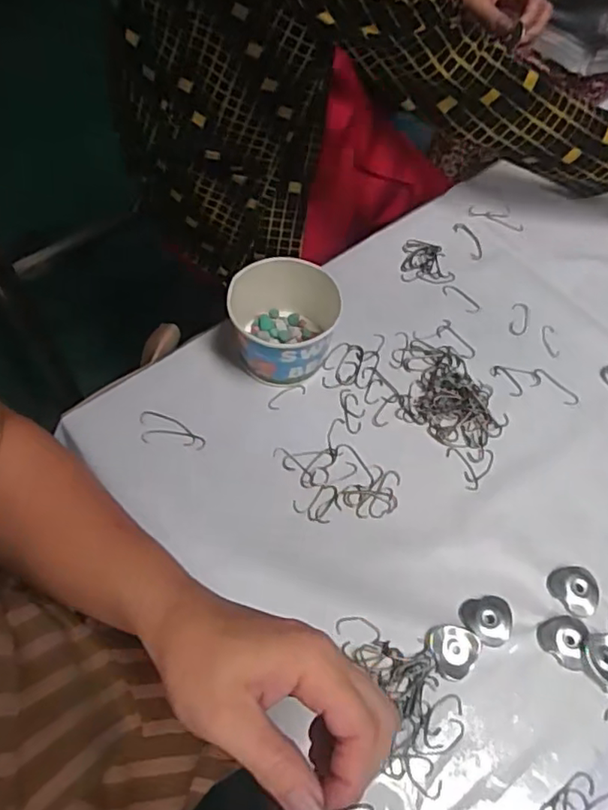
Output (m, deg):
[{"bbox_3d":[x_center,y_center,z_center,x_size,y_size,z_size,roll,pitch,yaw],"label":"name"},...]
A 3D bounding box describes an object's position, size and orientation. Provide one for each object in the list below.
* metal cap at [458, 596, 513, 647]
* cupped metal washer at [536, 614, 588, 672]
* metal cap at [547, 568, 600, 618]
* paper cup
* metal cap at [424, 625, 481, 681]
[{"bbox_3d":[0.135,0.156,0.444,0.038,0.004,0.035,1,59,-1],"label":"metal cap"},{"bbox_3d":[0.188,0.171,0.439,0.033,0.005,0.034,15,60,8],"label":"cupped metal washer"},{"bbox_3d":[0.208,0.140,0.460,0.034,0.005,0.037,1,59,-1],"label":"metal cap"},{"bbox_3d":[-0.018,-0.068,0.530,0.088,0.081,0.082,1,59,-1],"label":"paper cup"},{"bbox_3d":[0.108,0.174,0.431,0.036,0.007,0.035,1,59,-1],"label":"metal cap"}]

